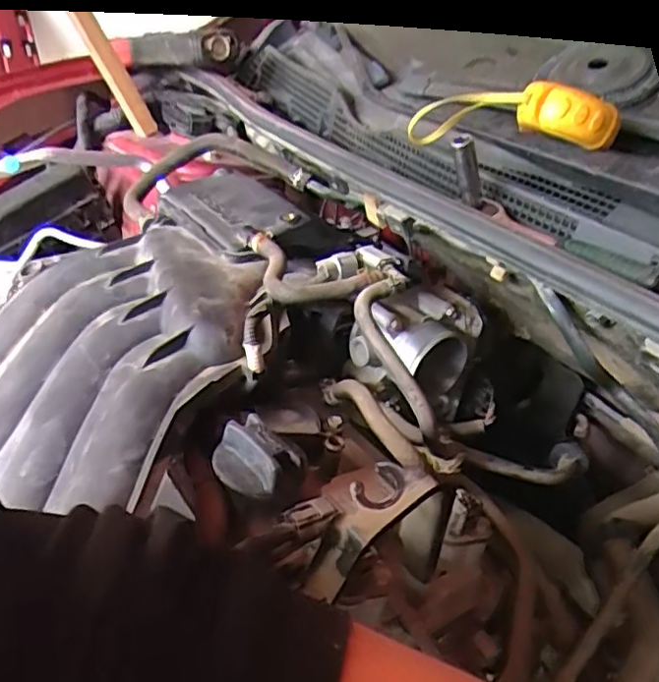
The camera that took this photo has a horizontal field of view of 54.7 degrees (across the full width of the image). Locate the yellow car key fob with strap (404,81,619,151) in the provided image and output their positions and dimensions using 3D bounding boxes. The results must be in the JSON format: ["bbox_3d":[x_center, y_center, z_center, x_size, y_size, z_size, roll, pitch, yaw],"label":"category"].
[{"bbox_3d":[0.125,-0.156,0.450,0.140,0.063,0.034,24,37,24],"label":"yellow car key fob with strap"}]

